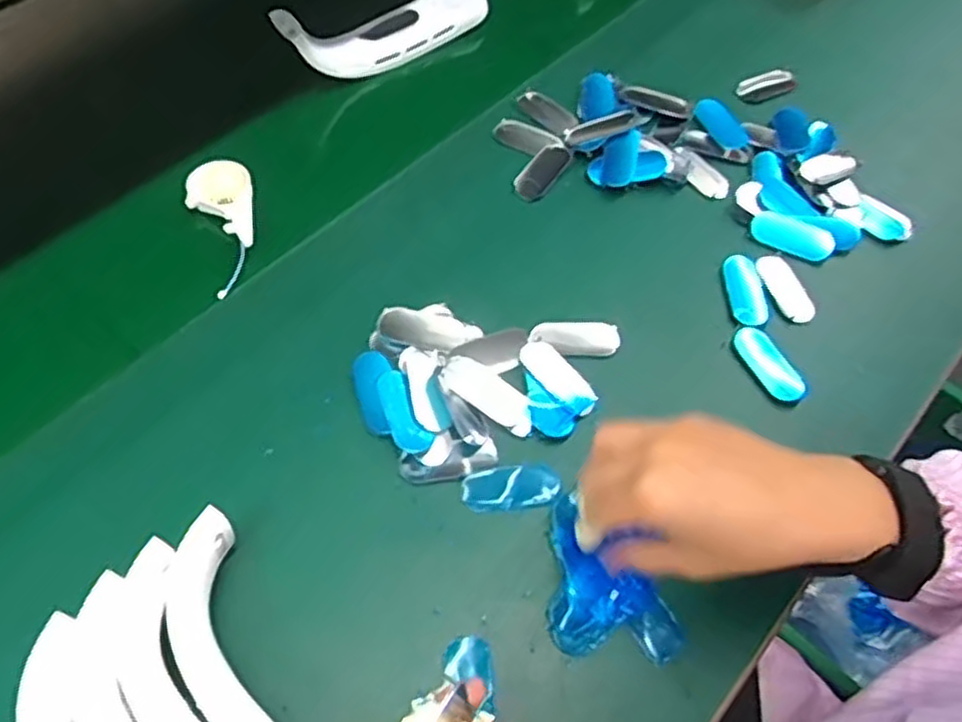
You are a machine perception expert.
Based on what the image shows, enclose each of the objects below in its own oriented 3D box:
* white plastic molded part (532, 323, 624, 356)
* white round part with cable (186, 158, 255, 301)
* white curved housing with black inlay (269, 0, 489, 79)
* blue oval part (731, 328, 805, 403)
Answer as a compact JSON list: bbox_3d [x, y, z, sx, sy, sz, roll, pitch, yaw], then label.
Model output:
[{"bbox_3d":[0.063,-0.014,0.504,0.058,0.012,0.024,1,59,-3],"label":"white plastic molded part"},{"bbox_3d":[-0.182,-0.097,0.542,0.045,0.016,0.118,-13,61,-11],"label":"white round part with cable"},{"bbox_3d":[-0.077,-0.289,0.645,0.187,0.049,0.052,-35,67,-22],"label":"white curved housing with black inlay"},{"bbox_3d":[0.191,0.001,0.500,0.025,0.012,0.059,-24,64,-17],"label":"blue oval part"}]

